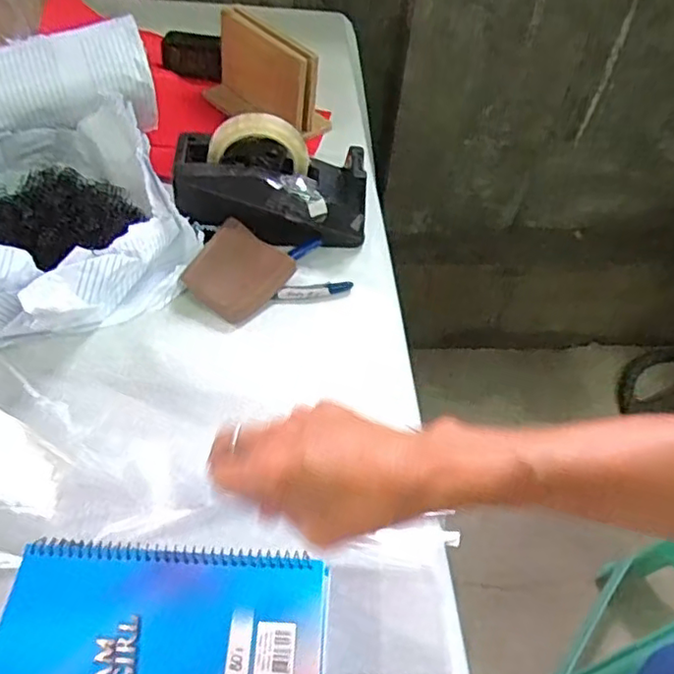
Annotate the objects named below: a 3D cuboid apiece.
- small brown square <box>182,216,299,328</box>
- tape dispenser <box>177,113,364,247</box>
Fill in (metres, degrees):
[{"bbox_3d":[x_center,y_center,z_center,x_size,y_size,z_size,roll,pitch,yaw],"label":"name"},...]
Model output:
[{"bbox_3d":[-0.100,-0.065,0.637,0.086,0.012,0.094,38,64,-10],"label":"small brown square"},{"bbox_3d":[-0.069,-0.165,0.666,0.197,0.120,0.079,0,50,-7],"label":"tape dispenser"}]

